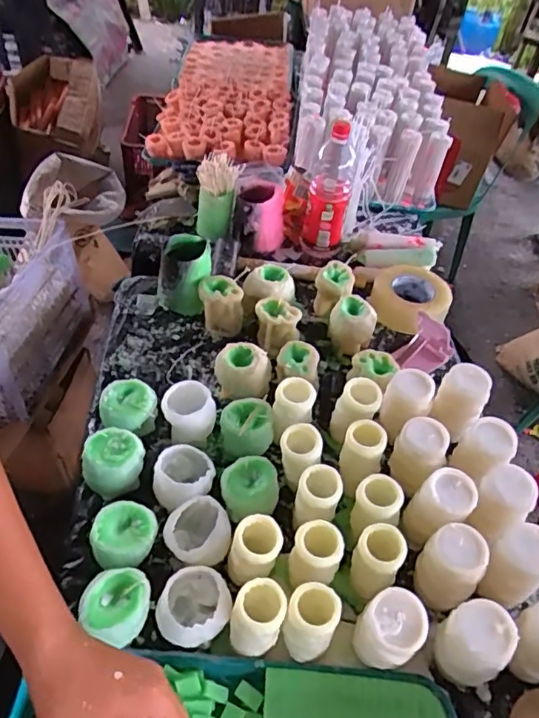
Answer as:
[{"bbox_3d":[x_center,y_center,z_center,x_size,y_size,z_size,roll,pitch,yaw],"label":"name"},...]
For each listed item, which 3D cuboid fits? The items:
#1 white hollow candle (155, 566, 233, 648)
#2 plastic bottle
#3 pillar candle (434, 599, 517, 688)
[{"bbox_3d":[-0.080,0.271,0.594,0.068,0.058,0.075,33,52,23],"label":"white hollow candle"},{"bbox_3d":[0.110,-0.310,1.015,0.078,0.244,0.073,11,47,4],"label":"plastic bottle"},{"bbox_3d":[0.209,0.295,0.571,0.065,0.092,0.060,34,52,23],"label":"pillar candle"}]

